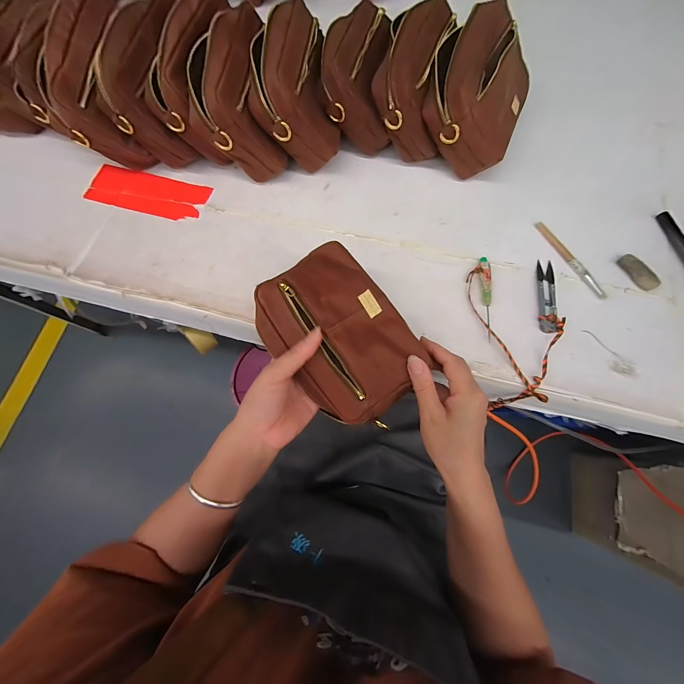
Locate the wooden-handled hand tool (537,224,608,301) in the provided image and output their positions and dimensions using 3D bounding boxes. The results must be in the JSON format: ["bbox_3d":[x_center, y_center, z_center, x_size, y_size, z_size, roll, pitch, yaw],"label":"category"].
[{"bbox_3d":[0.299,-0.109,0.382,0.013,0.008,0.127,-24,72,-7],"label":"wooden-handled hand tool"}]

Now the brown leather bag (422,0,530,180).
[{"bbox_3d":[0.185,-0.341,0.396,0.141,0.075,0.195,31,76,-27],"label":"brown leather bag"}]

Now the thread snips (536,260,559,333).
[{"bbox_3d":[0.261,-0.059,0.364,0.024,0.011,0.101,9,71,5],"label":"thread snips"}]

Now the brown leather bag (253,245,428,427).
[{"bbox_3d":[-0.003,-0.011,0.306,0.129,0.039,0.182,-36,73,-10],"label":"brown leather bag"}]

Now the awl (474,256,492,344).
[{"bbox_3d":[0.183,-0.056,0.365,0.017,0.010,0.114,0,71,2],"label":"awl"}]

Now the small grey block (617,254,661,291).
[{"bbox_3d":[0.381,-0.090,0.372,0.017,0.012,0.054,-27,72,-8],"label":"small grey block"}]

